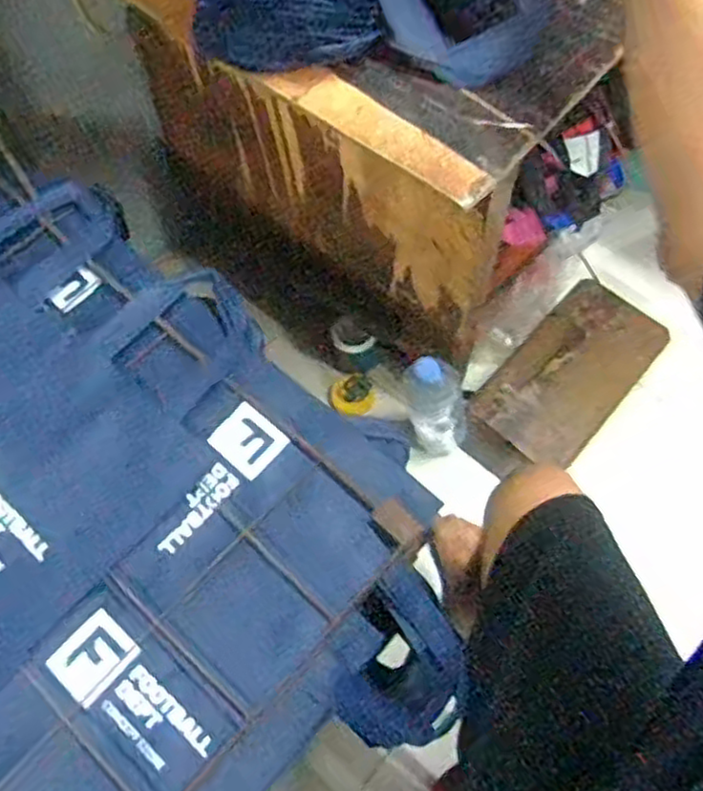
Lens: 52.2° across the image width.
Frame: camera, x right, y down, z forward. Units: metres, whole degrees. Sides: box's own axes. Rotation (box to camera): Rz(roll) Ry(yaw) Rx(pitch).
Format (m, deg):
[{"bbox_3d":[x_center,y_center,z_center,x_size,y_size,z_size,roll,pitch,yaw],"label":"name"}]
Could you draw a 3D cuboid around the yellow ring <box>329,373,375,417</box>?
[{"bbox_3d":[0.002,0.001,1.263,0.085,0.019,0.070,-23,97,29],"label":"yellow ring"}]

